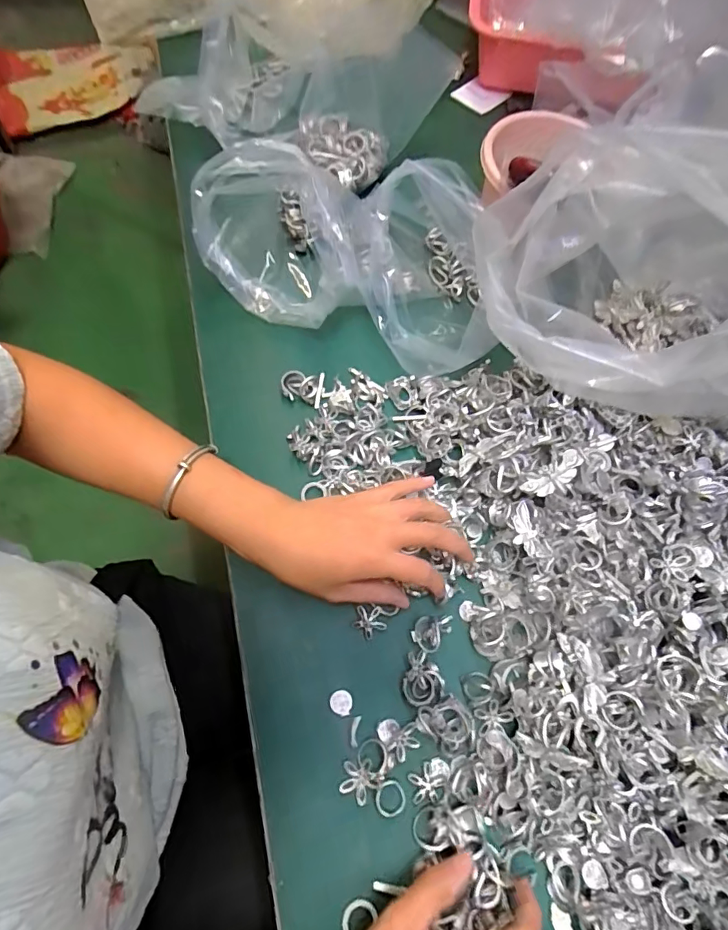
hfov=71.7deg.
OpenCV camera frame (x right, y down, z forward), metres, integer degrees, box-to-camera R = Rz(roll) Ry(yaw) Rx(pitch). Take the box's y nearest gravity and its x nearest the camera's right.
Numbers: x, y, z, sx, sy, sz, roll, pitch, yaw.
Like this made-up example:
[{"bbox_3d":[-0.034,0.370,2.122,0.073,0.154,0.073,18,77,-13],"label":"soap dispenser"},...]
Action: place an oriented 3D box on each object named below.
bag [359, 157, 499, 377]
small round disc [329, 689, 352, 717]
[{"bbox_3d":[0.057,-0.191,0.439,0.103,0.128,0.179,11,66,-1],"label":"bag"},{"bbox_3d":[-0.016,0.163,0.347,0.015,0.004,0.015,2,67,-5],"label":"small round disc"}]

